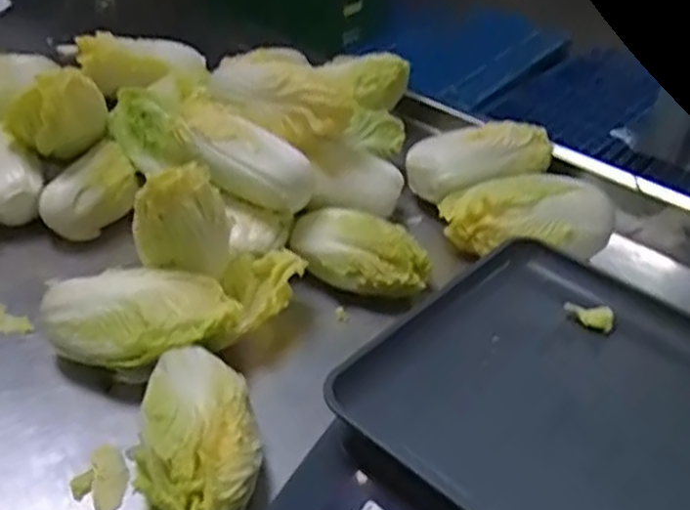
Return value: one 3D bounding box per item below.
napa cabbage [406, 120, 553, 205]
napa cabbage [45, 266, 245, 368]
[{"bbox_3d":[0.157,-0.110,0.853,0.174,0.062,0.094,-12,41,-20],"label":"napa cabbage"},{"bbox_3d":[-0.175,0.062,0.627,0.160,0.073,0.077,6,38,1],"label":"napa cabbage"}]

